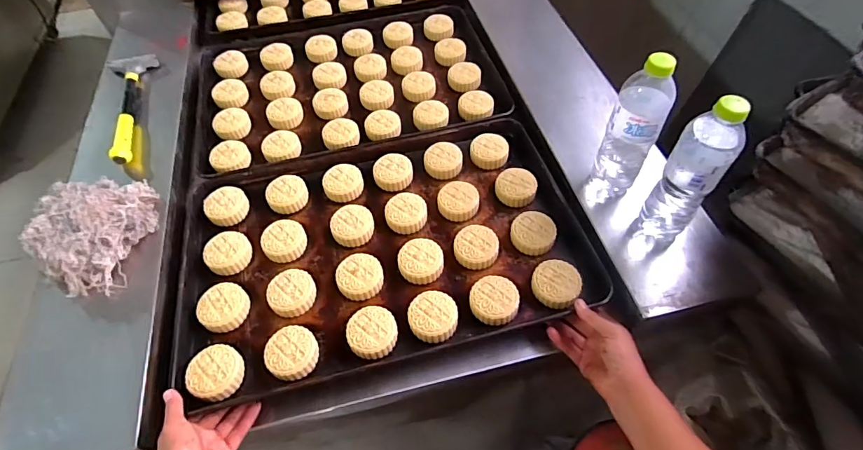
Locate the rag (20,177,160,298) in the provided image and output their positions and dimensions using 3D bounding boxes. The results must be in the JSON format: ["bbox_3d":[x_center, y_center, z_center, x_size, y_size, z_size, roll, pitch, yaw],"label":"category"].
[{"bbox_3d":[-0.520,0.012,0.679,0.167,0.070,0.199,-4,55,0],"label":"rag"}]

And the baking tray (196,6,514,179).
[{"bbox_3d":[-0.180,-0.313,0.928,0.592,0.041,0.426,-13,56,-6],"label":"baking tray"}]

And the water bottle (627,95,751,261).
[{"bbox_3d":[0.320,-0.043,0.564,0.065,0.250,0.064,-1,55,2],"label":"water bottle"}]

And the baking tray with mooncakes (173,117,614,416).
[{"bbox_3d":[-0.082,0.018,0.693,0.583,0.039,0.405,-14,56,-7],"label":"baking tray with mooncakes"}]

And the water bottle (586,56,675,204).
[{"bbox_3d":[0.276,-0.125,0.611,0.066,0.237,0.061,25,60,19],"label":"water bottle"}]

